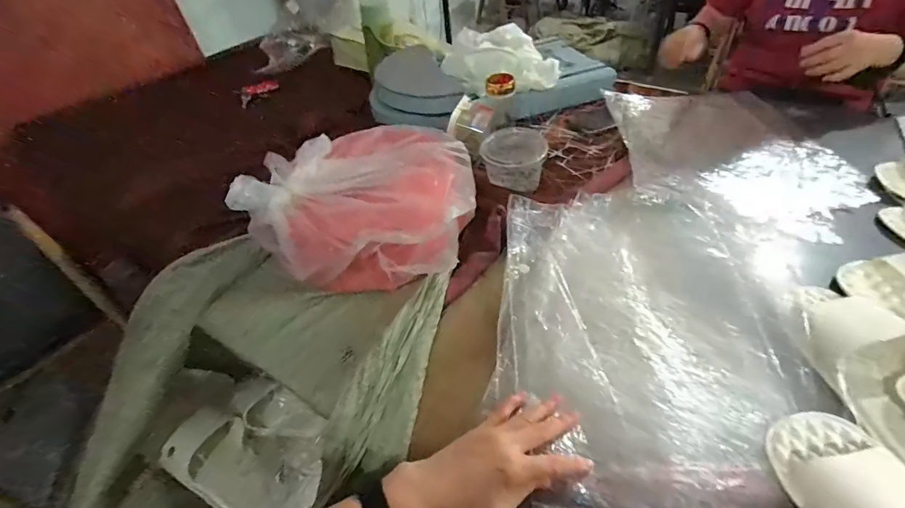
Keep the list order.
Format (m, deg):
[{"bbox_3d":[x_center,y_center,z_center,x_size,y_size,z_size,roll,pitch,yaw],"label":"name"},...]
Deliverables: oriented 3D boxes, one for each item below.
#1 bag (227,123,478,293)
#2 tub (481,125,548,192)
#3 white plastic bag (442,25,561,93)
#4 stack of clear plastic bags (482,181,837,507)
[{"bbox_3d":[-0.133,-0.072,0.656,0.329,0.174,0.276,-7,44,1],"label":"bag"},{"bbox_3d":[0.111,-0.168,0.760,0.109,0.074,0.114,-3,44,5],"label":"tub"},{"bbox_3d":[0.109,-0.429,0.942,0.223,0.078,0.250,-17,45,-10],"label":"white plastic bag"},{"bbox_3d":[0.219,0.083,0.501,0.334,0.041,0.402,3,54,15],"label":"stack of clear plastic bags"}]

